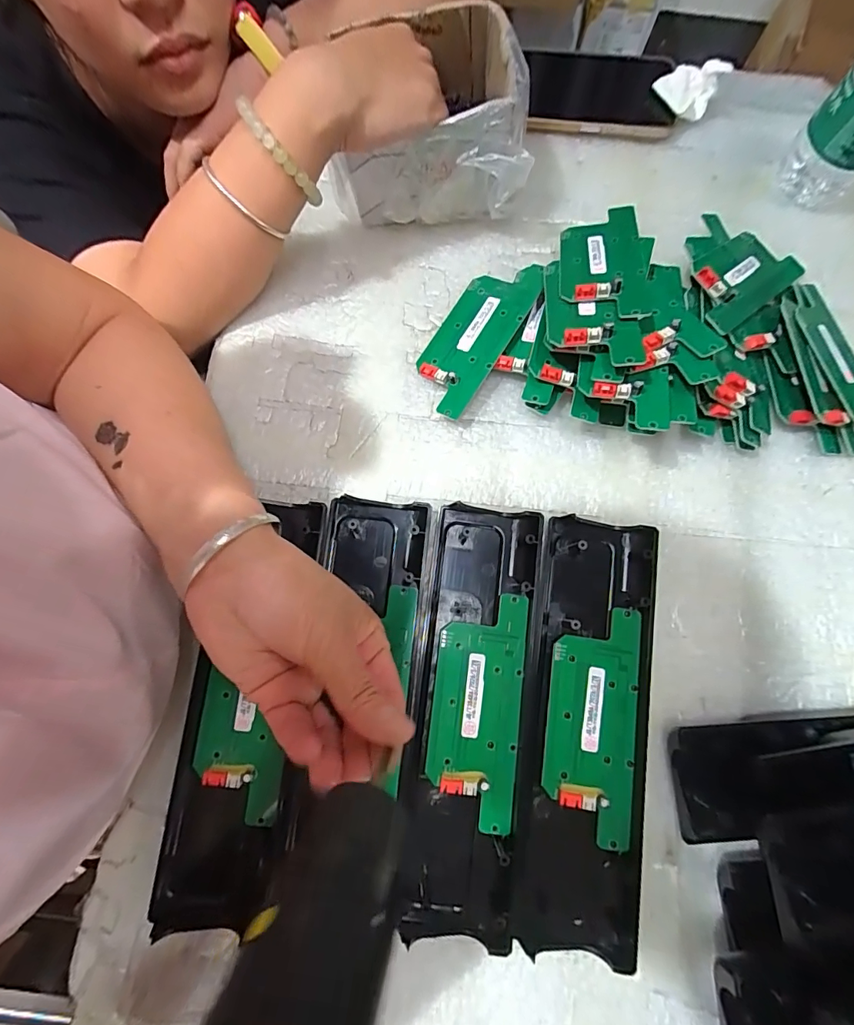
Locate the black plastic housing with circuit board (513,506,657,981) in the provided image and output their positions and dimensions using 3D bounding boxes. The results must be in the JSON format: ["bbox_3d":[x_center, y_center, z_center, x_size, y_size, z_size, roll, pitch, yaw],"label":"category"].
[{"bbox_3d":[0.101,0.127,0.276,0.073,0.018,0.245,8,79,0],"label":"black plastic housing with circuit board"}]

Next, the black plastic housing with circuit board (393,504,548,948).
[{"bbox_3d":[0.027,0.120,0.278,0.070,0.016,0.245,7,79,0],"label":"black plastic housing with circuit board"}]

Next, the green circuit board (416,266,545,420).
[{"bbox_3d":[0.036,-0.134,0.328,0.053,0.010,0.133,31,81,21],"label":"green circuit board"}]

